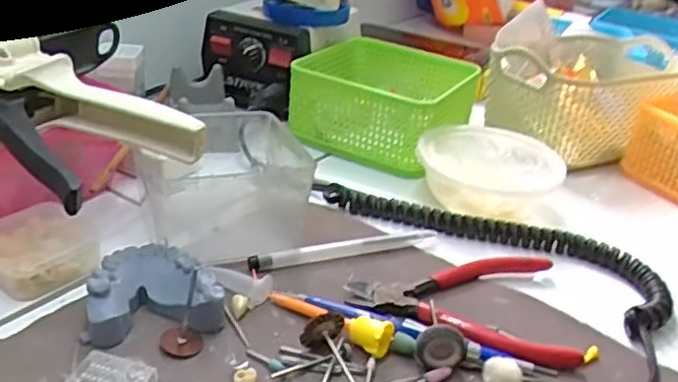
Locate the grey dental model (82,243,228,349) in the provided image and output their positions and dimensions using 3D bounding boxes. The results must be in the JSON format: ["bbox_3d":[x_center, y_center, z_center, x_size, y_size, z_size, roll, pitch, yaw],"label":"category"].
[{"bbox_3d":[-0.095,0.051,0.344,0.065,0.025,0.052,-2,29,-15],"label":"grey dental model"}]

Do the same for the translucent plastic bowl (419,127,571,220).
[{"bbox_3d":[0.109,-0.011,0.487,0.100,0.042,0.093,6,28,-3],"label":"translucent plastic bowl"}]

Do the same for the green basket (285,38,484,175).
[{"bbox_3d":[0.041,-0.079,0.578,0.130,0.062,0.133,19,31,23],"label":"green basket"}]

